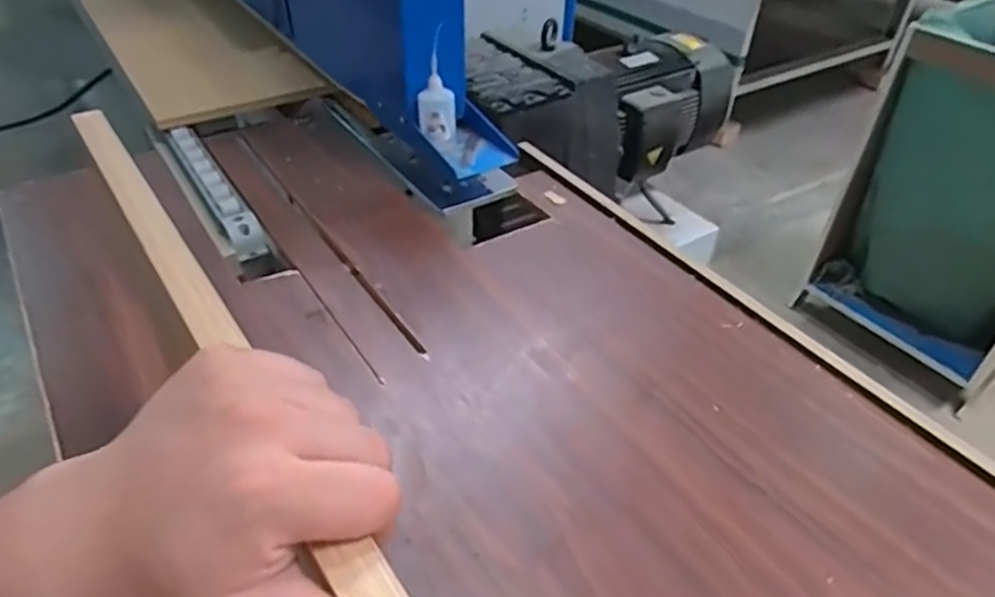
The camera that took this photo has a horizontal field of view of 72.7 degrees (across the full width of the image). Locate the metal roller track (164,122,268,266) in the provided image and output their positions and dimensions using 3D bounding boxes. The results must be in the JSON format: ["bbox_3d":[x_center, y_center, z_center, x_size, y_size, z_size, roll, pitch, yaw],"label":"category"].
[{"bbox_3d":[-0.415,-0.167,0.989,0.045,0.034,0.347,-22,45,-26],"label":"metal roller track"}]

